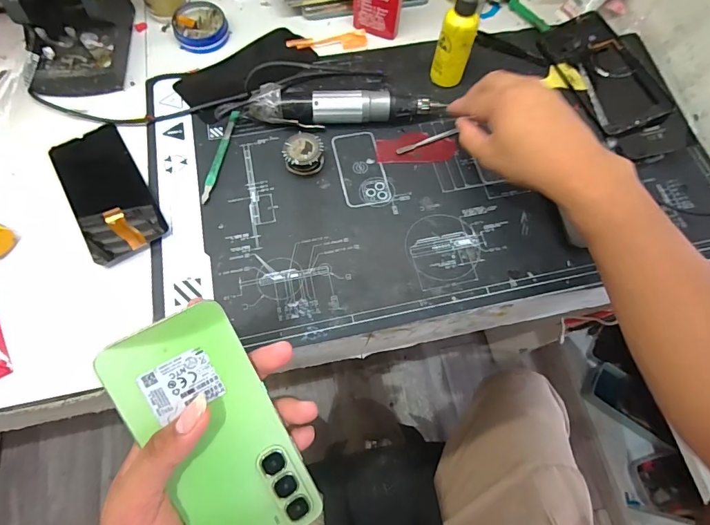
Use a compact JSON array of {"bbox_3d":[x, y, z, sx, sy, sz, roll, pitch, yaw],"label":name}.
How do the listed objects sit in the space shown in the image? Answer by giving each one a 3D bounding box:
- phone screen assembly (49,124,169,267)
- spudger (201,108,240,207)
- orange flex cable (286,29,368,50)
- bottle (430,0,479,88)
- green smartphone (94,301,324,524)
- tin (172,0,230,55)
[{"bbox_3d":[-0.249,-0.081,0.381,0.069,0.052,0.165,-30,73,-13],"label":"phone screen assembly"},{"bbox_3d":[-0.142,-0.113,0.421,0.010,0.005,0.116,10,68,2],"label":"spudger"},{"bbox_3d":[-0.034,-0.270,0.486,0.097,0.012,0.016,-4,69,-4],"label":"orange flex cable"},{"bbox_3d":[0.108,-0.236,0.420,0.031,0.116,0.029,-18,70,-9],"label":"bottle"},{"bbox_3d":[-0.084,0.110,0.248,0.074,0.004,0.162,-28,98,-20],"label":"green smartphone"},{"bbox_3d":[-0.185,-0.284,0.481,0.061,0.020,0.061,1,68,-2],"label":"tin"}]

